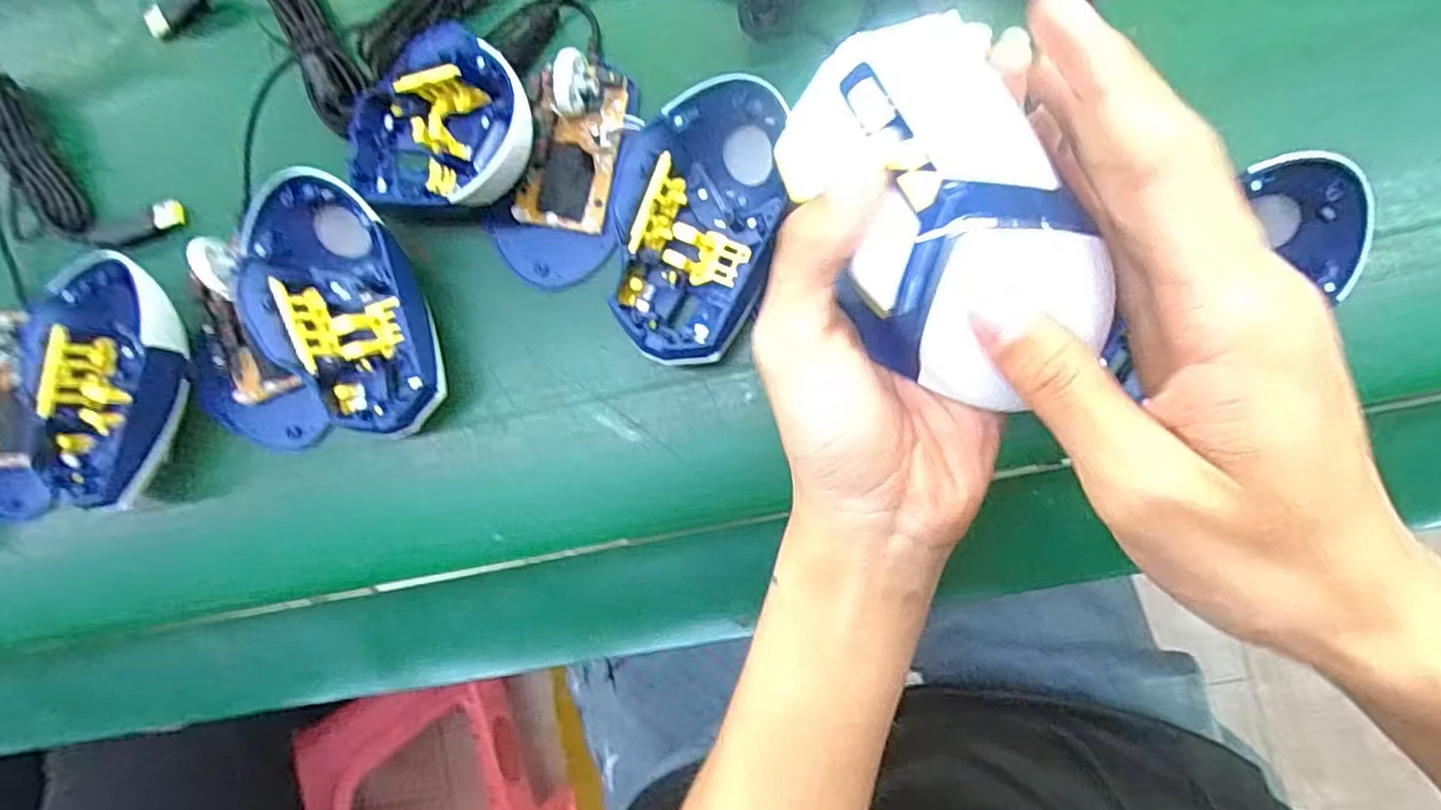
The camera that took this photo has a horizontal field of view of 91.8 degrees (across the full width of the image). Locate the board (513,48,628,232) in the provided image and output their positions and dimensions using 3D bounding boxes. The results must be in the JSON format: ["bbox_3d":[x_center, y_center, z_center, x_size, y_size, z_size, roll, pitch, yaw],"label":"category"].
[{"bbox_3d":[-0.071,-0.123,0.326,0.043,0.028,0.076,10,90,6],"label":"board"}]

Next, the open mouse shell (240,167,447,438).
[{"bbox_3d":[-0.175,-0.044,0.329,0.073,0.037,0.120,-15,88,6],"label":"open mouse shell"}]

